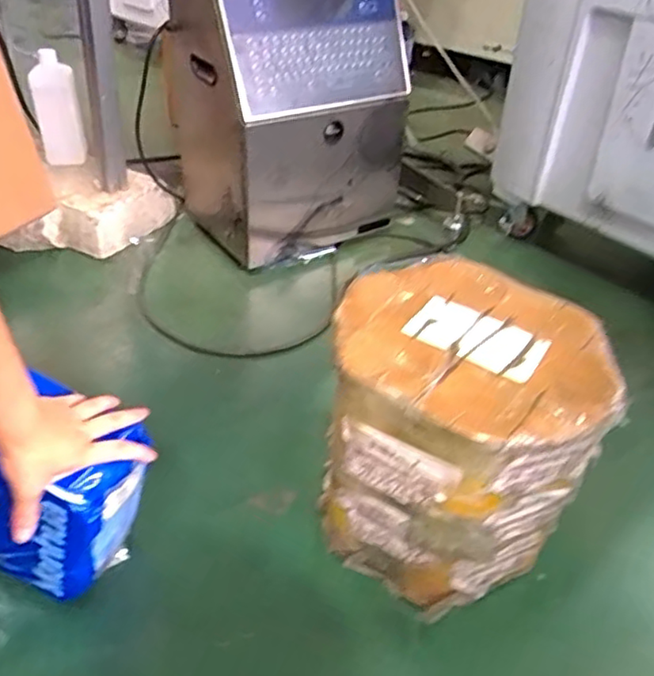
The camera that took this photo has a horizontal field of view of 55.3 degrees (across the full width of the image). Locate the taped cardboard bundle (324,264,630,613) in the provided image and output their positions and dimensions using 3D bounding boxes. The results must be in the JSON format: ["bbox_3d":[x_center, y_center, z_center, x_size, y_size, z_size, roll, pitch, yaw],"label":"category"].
[{"bbox_3d":[0.144,0.117,0.719,0.269,0.299,0.249,24,42,23],"label":"taped cardboard bundle"}]

